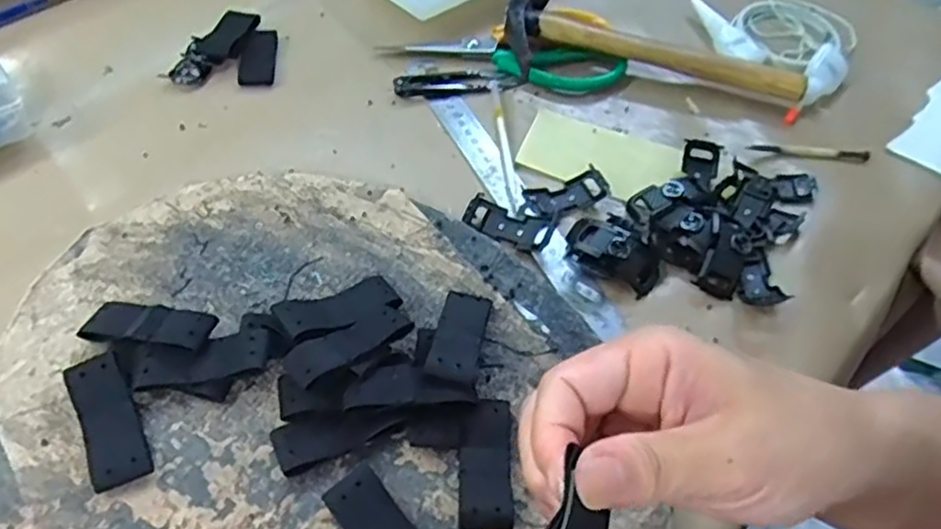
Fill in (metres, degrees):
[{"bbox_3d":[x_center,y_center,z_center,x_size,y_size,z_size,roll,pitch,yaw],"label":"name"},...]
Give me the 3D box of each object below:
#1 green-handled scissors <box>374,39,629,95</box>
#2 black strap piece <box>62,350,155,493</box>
[{"bbox_3d":[0.026,-0.160,0.541,0.191,0.009,0.038,9,53,1],"label":"green-handled scissors"},{"bbox_3d":[-0.173,0.074,0.333,0.025,0.006,0.066,-22,65,-18],"label":"black strap piece"}]

